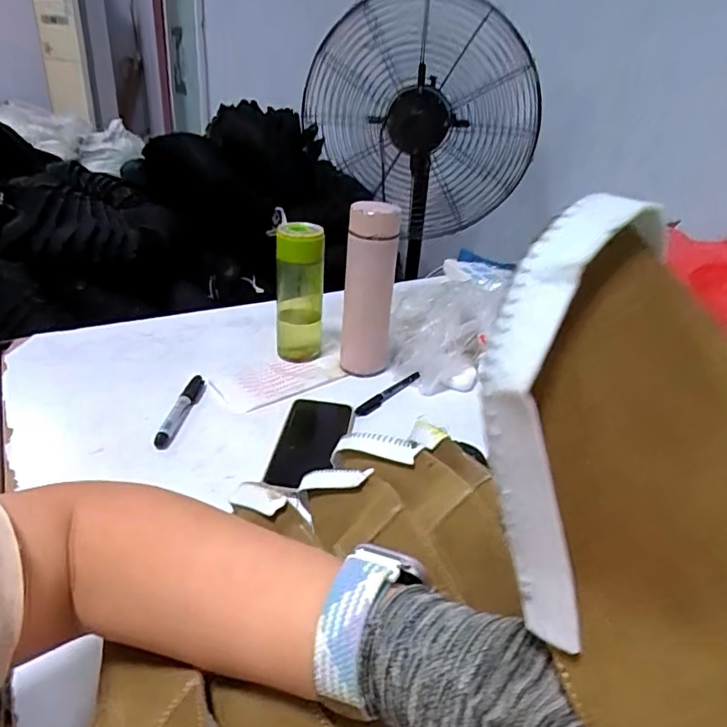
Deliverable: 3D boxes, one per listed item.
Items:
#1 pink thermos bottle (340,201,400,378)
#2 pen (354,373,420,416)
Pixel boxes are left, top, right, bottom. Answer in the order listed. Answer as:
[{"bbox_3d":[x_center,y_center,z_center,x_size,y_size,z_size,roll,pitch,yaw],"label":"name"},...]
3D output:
[{"bbox_3d":[0.008,-0.099,0.755,0.067,0.233,0.060,2,29,-5],"label":"pink thermos bottle"},{"bbox_3d":[0.031,0.041,0.733,0.018,0.016,0.120,25,35,33],"label":"pen"}]

